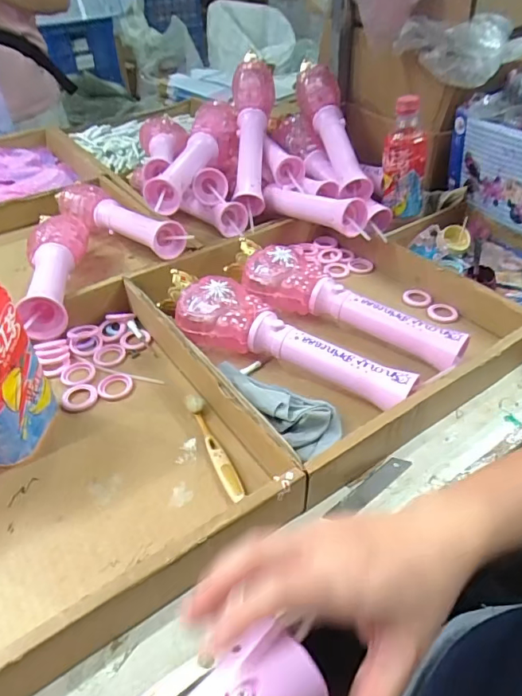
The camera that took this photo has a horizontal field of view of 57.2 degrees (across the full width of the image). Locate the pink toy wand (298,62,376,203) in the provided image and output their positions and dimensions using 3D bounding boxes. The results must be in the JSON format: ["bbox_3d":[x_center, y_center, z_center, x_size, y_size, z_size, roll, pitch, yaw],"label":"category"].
[{"bbox_3d":[0.118,-0.350,0.775,0.067,0.075,0.301,-9,67,-10],"label":"pink toy wand"}]

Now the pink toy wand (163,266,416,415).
[{"bbox_3d":[0.020,-0.008,0.533,0.301,0.066,0.069,19,46,20],"label":"pink toy wand"}]

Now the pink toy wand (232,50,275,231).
[{"bbox_3d":[-0.015,-0.350,0.760,0.068,0.064,0.313,1,74,1],"label":"pink toy wand"}]

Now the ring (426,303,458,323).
[{"bbox_3d":[0.233,-0.046,0.614,0.034,0.006,0.035,-4,42,-5],"label":"ring"}]

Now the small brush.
[{"bbox_3d":[-0.046,0.093,0.459,0.017,0.012,0.132,-16,45,-16],"label":"small brush"}]

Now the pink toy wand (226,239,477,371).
[{"bbox_3d":[0.095,-0.057,0.586,0.301,0.068,0.083,20,46,20],"label":"pink toy wand"}]

